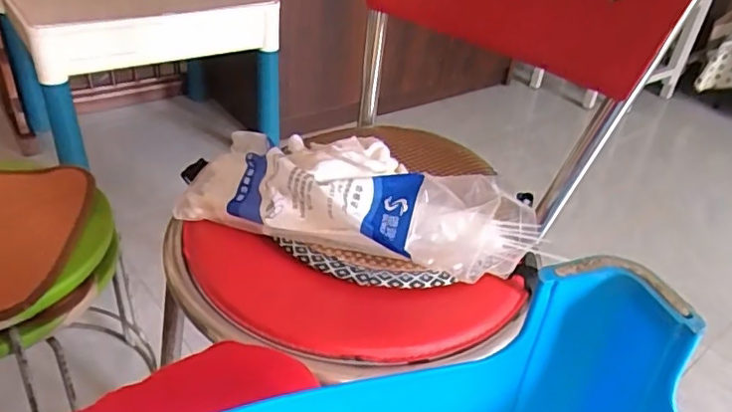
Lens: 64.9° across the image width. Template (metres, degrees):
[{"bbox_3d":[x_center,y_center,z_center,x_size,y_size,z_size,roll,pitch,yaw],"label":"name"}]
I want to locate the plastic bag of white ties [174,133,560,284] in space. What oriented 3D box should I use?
[{"bbox_3d":[-0.017,-0.016,0.581,0.335,0.074,0.136,17,37,16],"label":"plastic bag of white ties"}]

